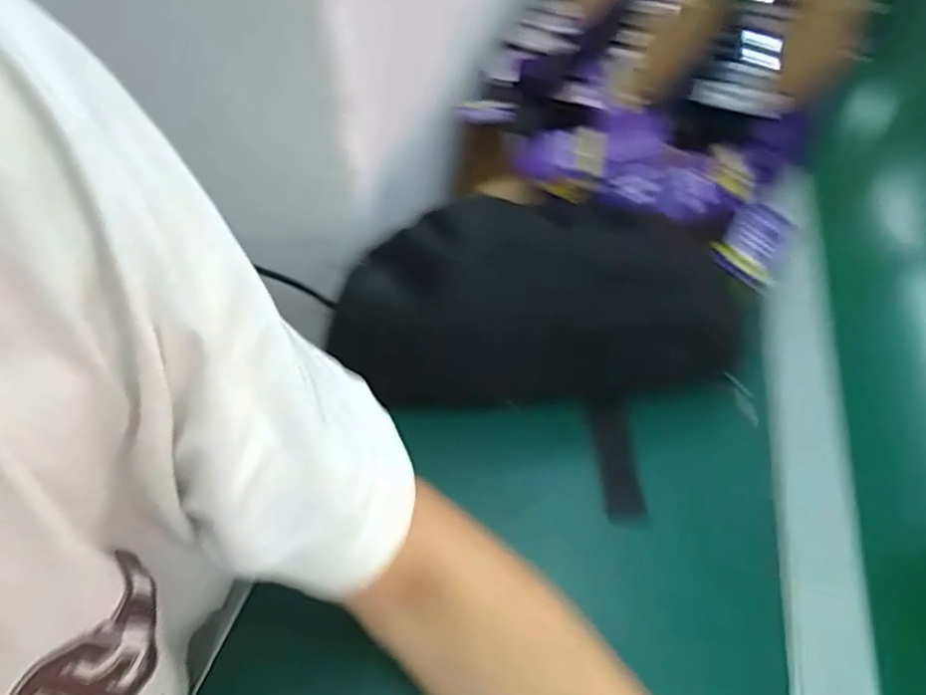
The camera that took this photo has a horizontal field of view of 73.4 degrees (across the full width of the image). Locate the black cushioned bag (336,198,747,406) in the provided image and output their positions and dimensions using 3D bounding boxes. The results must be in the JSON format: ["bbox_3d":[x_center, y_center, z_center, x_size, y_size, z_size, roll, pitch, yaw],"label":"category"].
[{"bbox_3d":[0.053,-0.025,0.420,0.265,0.121,0.065,4,50,3],"label":"black cushioned bag"}]

